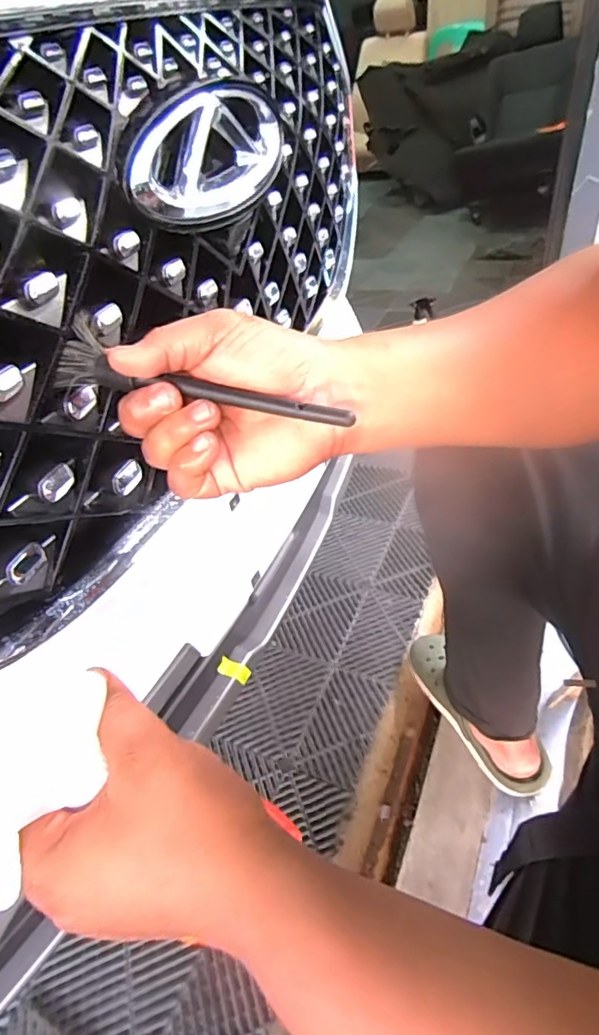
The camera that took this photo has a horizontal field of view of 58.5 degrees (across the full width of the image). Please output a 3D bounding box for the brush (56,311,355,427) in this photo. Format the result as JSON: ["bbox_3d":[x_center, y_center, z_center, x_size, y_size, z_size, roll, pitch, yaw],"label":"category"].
[{"bbox_3d":[-0.059,-0.081,0.311,0.184,0.026,0.042,17,47,15],"label":"brush"}]

